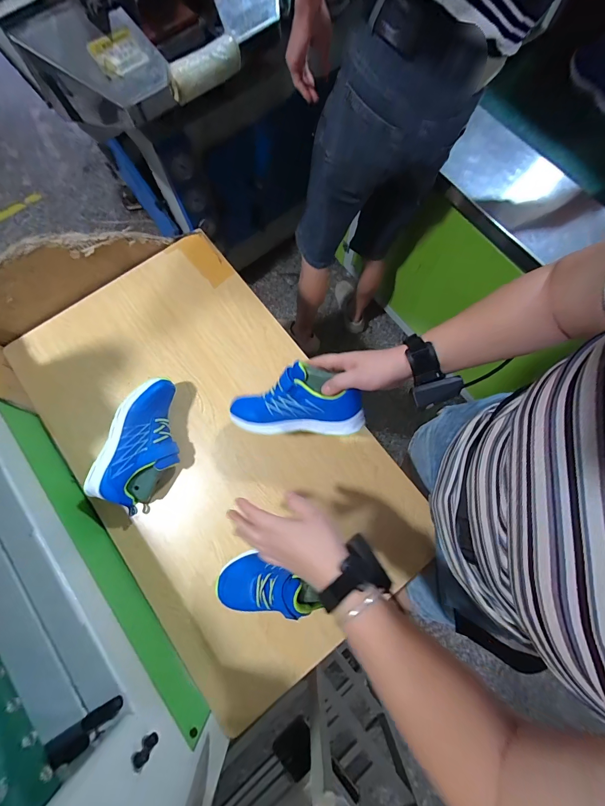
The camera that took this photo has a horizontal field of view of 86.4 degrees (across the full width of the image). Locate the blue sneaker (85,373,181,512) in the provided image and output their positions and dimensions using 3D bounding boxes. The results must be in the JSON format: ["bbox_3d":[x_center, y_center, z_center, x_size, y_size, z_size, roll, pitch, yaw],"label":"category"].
[{"bbox_3d":[-0.265,0.070,0.549,0.100,0.090,0.212,23,73,6],"label":"blue sneaker"}]

